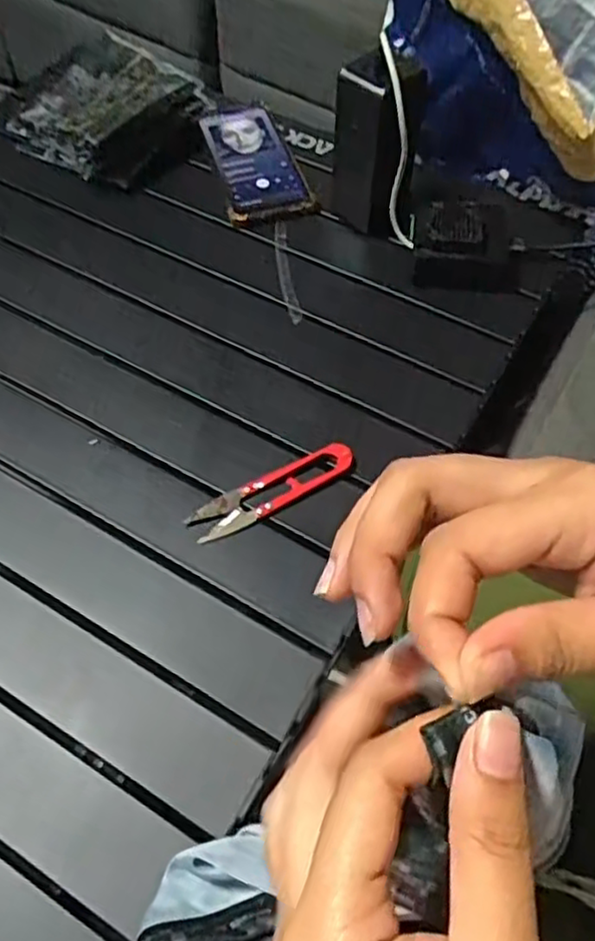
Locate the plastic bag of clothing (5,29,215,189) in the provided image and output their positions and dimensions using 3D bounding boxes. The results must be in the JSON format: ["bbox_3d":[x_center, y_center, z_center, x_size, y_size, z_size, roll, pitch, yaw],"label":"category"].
[{"bbox_3d":[-0.179,-0.341,0.657,0.144,0.060,0.145,32,64,18],"label":"plastic bag of clothing"}]

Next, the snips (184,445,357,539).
[{"bbox_3d":[-0.016,0.013,0.468,0.117,0.009,0.027,-25,62,-15],"label":"snips"}]

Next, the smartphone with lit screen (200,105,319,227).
[{"bbox_3d":[-0.042,-0.292,0.653,0.073,0.015,0.164,-14,60,-9],"label":"smartphone with lit screen"}]

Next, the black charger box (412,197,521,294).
[{"bbox_3d":[0.141,-0.190,0.574,0.090,0.044,0.076,2,59,1],"label":"black charger box"}]

